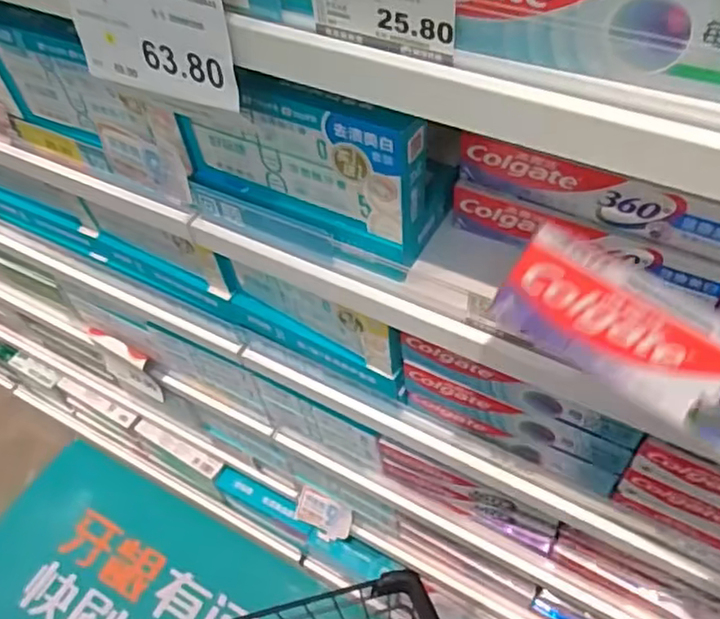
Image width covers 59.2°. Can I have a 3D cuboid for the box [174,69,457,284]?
[{"bbox_3d":[-0.044,-0.142,0.536,0.222,0.158,0.095,20,57,20],"label":"box"}]

